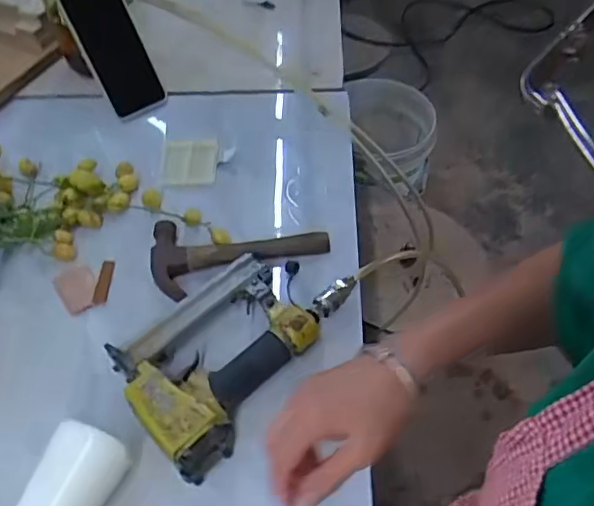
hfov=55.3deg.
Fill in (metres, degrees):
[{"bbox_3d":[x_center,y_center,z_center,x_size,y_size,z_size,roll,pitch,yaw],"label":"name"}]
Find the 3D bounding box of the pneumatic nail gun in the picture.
[{"bbox_3d":[-0.064,0.076,0.528,0.143,0.045,0.230,33,61,24],"label":"pneumatic nail gun"}]

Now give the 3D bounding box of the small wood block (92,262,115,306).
[{"bbox_3d":[-0.205,0.030,0.602,0.013,0.008,0.053,-2,53,1],"label":"small wood block"}]

